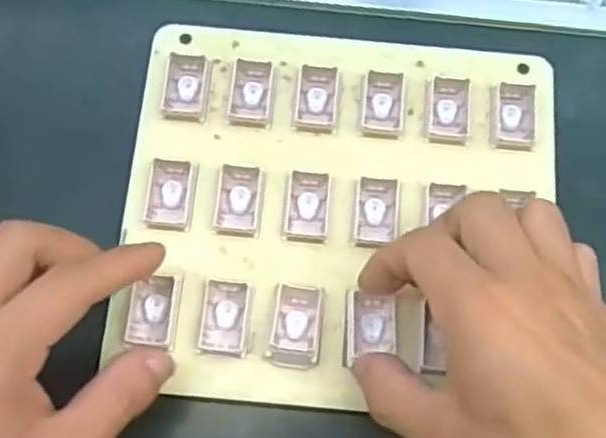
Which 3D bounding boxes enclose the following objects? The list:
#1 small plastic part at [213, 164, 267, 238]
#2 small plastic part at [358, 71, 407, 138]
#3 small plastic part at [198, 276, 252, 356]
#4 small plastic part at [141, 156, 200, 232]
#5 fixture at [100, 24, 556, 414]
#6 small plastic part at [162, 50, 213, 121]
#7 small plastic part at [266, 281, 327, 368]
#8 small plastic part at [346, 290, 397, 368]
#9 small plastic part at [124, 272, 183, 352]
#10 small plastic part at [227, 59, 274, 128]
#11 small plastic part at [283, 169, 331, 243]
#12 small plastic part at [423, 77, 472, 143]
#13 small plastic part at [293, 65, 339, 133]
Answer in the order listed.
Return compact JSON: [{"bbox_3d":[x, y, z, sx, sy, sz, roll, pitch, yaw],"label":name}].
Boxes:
[{"bbox_3d":[-0.029,-0.008,0.344,0.021,0.011,0.034,7,72,0],"label":"small plastic part"},{"bbox_3d":[0.038,-0.055,0.358,0.022,0.011,0.032,5,72,0],"label":"small plastic part"},{"bbox_3d":[-0.034,0.043,0.326,0.021,0.011,0.033,4,72,0],"label":"small plastic part"},{"bbox_3d":[-0.061,-0.011,0.344,0.022,0.010,0.034,7,72,0],"label":"small plastic part"},{"bbox_3d":[0.017,-0.005,0.342,0.193,0.013,0.177,5,72,0],"label":"fixture"},{"bbox_3d":[-0.056,-0.063,0.359,0.022,0.008,0.033,7,72,0],"label":"small plastic part"},{"bbox_3d":[-0.002,0.045,0.321,0.022,0.009,0.037,12,72,2],"label":"small plastic part"},{"bbox_3d":[0.030,0.048,0.320,0.022,0.011,0.030,2,72,-1],"label":"small plastic part"},{"bbox_3d":[-0.066,0.041,0.327,0.022,0.010,0.032,5,72,0],"label":"small plastic part"},{"bbox_3d":[-0.025,-0.060,0.359,0.020,0.008,0.033,4,72,-1],"label":"small plastic part"},{"bbox_3d":[0.002,-0.005,0.343,0.020,0.010,0.034,4,72,-1],"label":"small plastic part"},{"bbox_3d":[0.071,-0.052,0.359,0.021,0.010,0.033,10,72,1],"label":"small plastic part"},{"bbox_3d":[0.007,-0.059,0.360,0.019,0.010,0.035,6,72,0],"label":"small plastic part"}]

